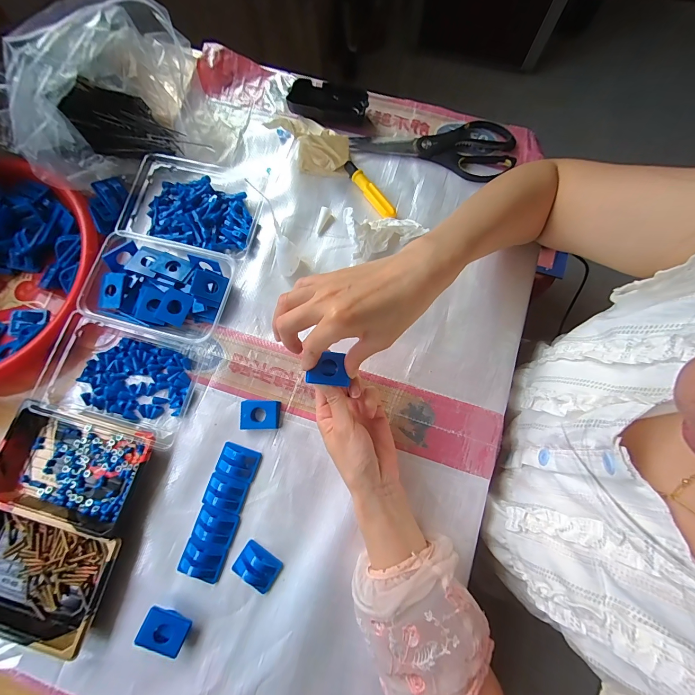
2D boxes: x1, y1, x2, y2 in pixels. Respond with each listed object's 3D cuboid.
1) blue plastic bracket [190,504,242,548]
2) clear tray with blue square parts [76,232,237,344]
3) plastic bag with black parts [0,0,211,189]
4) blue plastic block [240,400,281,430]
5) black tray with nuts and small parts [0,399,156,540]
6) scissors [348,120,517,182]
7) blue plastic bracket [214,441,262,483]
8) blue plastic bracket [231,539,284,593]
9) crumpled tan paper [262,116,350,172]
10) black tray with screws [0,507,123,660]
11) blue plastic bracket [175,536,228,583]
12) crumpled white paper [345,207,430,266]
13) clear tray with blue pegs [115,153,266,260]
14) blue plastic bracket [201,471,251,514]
[{"bbox_3d":[-0.143,0.191,0.346,0.043,0.013,0.035,17,78,4],"label":"blue plastic bracket"},{"bbox_3d":[-0.222,-0.070,0.391,0.156,0.034,0.108,12,78,3],"label":"clear tray with blue square parts"},{"bbox_3d":[-0.309,-0.302,0.399,0.256,0.111,0.139,-32,79,-6],"label":"plastic bag with black parts"},{"bbox_3d":[-0.101,0.078,0.376,0.044,0.011,0.033,0,77,1],"label":"blue plastic block"},{"bbox_3d":[-0.303,0.129,0.352,0.159,0.027,0.107,14,78,4],"label":"black tray with nuts and small parts"},{"bbox_3d":[0.116,-0.282,0.443,0.216,0.010,0.092,12,78,3],"label":"scissors"},{"bbox_3d":[-0.123,0.128,0.360,0.045,0.012,0.033,18,78,5],"label":"blue plastic bracket"},{"bbox_3d":[-0.095,0.230,0.335,0.045,0.017,0.033,33,80,7],"label":"blue plastic bracket"},{"bbox_3d":[-0.047,-0.275,0.426,0.109,0.049,0.066,32,80,7],"label":"crumpled tan paper"},{"bbox_3d":[-0.330,0.233,0.332,0.166,0.019,0.108,14,78,4],"label":"black tray with screws"},{"bbox_3d":[-0.154,0.223,0.338,0.045,0.013,0.038,18,78,4],"label":"blue plastic bracket"},{"bbox_3d":[0.048,-0.142,0.400,0.096,0.043,0.060,-10,78,-2],"label":"crumpled white paper"},{"bbox_3d":[-0.202,-0.190,0.420,0.172,0.030,0.135,9,78,3],"label":"clear tray with blue pegs"},{"bbox_3d":[-0.135,0.159,0.354,0.044,0.012,0.034,17,78,4],"label":"blue plastic bracket"}]

